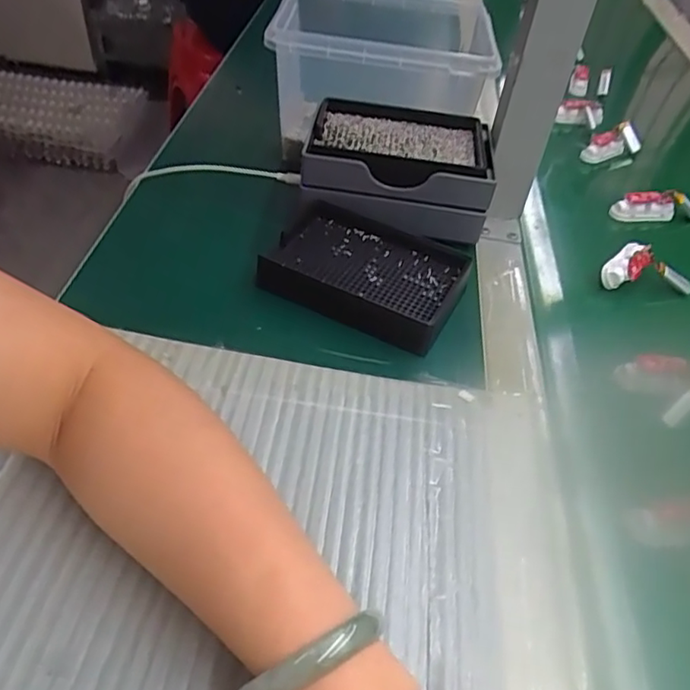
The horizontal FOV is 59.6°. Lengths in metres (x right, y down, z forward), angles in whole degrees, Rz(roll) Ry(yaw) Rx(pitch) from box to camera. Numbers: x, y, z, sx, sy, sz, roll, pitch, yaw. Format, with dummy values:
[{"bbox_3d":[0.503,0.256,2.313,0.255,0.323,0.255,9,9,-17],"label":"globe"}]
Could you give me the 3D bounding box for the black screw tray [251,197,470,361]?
[{"bbox_3d":[0.014,-0.056,0.454,0.142,0.028,0.093,22,47,14],"label":"black screw tray"}]

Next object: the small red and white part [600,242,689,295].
[{"bbox_3d":[0.246,-0.064,0.496,0.079,0.027,0.026,1,46,-6],"label":"small red and white part"}]

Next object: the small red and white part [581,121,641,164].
[{"bbox_3d":[0.287,-0.219,0.647,0.073,0.030,0.025,-23,53,-27],"label":"small red and white part"}]

